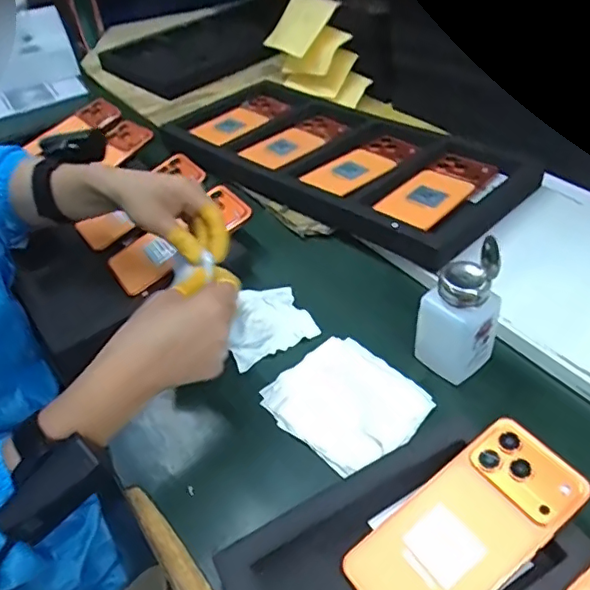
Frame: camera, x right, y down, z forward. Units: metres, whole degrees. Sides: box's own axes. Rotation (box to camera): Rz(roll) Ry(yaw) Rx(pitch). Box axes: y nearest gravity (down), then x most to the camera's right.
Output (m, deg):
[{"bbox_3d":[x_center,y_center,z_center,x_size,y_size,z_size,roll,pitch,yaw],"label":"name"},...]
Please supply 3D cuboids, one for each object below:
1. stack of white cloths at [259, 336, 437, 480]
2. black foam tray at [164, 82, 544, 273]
[{"bbox_3d":[0.045,0.092,0.488,0.124,0.010,0.110,32,54,33],"label":"stack of white cloths"},{"bbox_3d":[0.048,-0.194,0.734,0.493,0.024,0.230,31,53,32],"label":"black foam tray"}]

